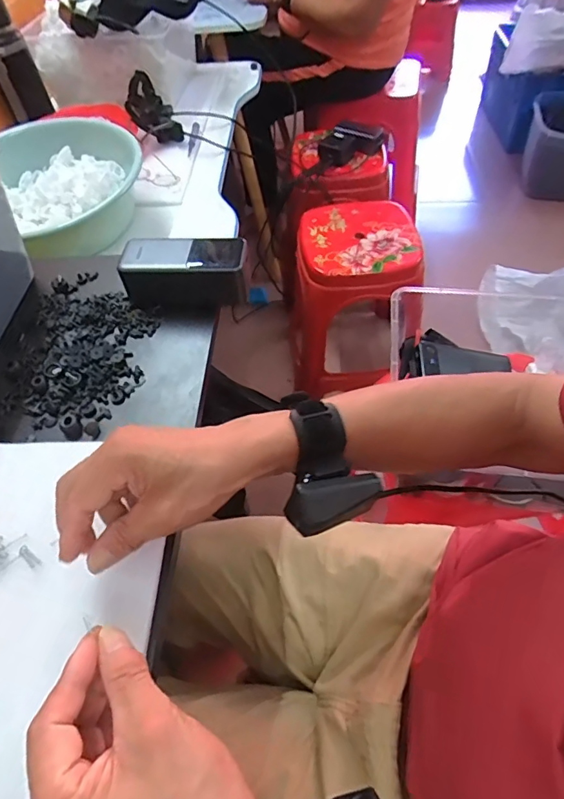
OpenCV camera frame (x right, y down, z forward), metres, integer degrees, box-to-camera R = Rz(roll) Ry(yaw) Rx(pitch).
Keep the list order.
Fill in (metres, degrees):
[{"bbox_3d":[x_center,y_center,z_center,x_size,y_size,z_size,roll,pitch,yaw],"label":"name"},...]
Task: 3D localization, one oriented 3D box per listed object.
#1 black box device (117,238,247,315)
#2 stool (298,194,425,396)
[{"bbox_3d":[-0.103,-0.137,0.521,0.130,0.056,0.058,1,53,0],"label":"black box device"},{"bbox_3d":[0.171,-0.255,1.227,0.293,0.350,0.325,-6,54,-1],"label":"stool"}]

